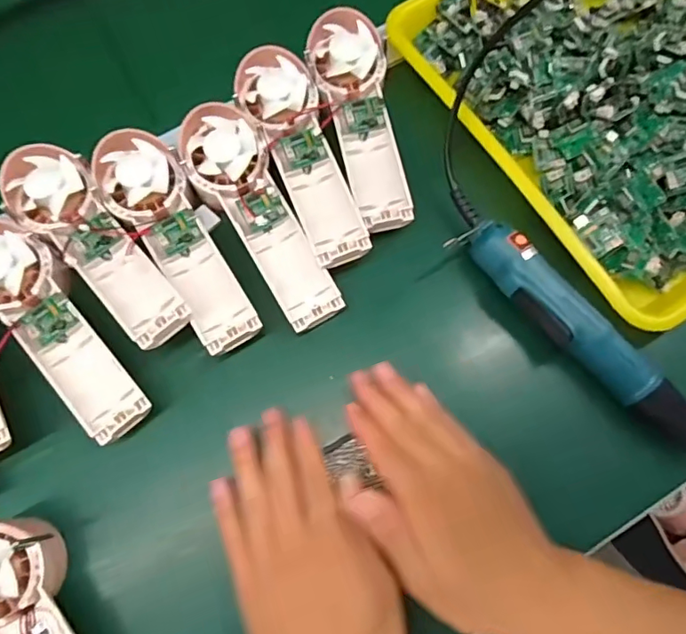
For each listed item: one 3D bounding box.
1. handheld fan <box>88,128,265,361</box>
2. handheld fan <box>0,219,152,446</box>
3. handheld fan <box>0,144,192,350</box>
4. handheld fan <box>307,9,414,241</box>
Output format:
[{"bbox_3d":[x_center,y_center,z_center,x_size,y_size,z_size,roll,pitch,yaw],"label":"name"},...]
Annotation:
[{"bbox_3d":[-0.118,-0.057,0.375,0.057,0.032,0.174,-33,76,-10],"label":"handheld fan"},{"bbox_3d":[-0.198,0.004,0.359,0.172,0.034,0.064,42,77,11],"label":"handheld fan"},{"bbox_3d":[-0.174,-0.052,0.368,0.054,0.025,0.172,-42,78,-12],"label":"handheld fan"},{"bbox_3d":[0.012,-0.151,0.401,0.058,0.036,0.172,-9,73,-3],"label":"handheld fan"}]

